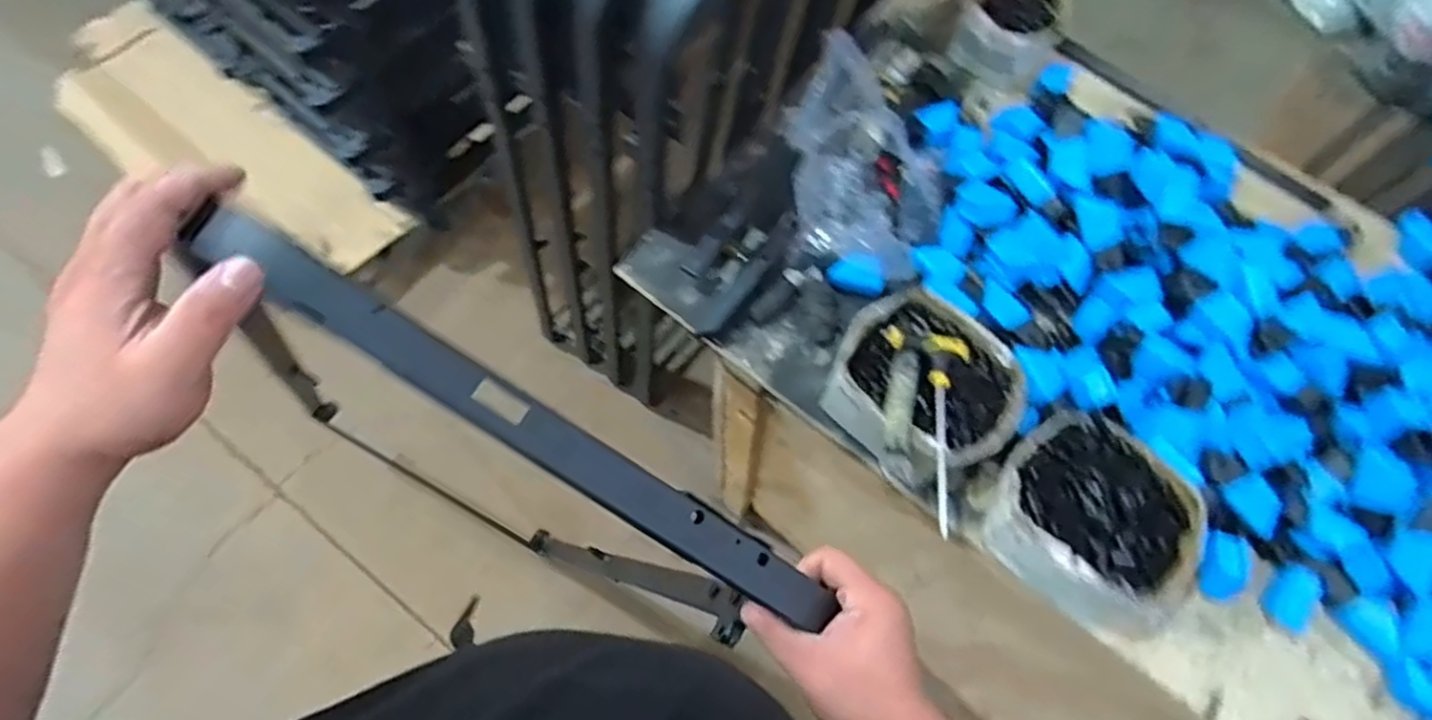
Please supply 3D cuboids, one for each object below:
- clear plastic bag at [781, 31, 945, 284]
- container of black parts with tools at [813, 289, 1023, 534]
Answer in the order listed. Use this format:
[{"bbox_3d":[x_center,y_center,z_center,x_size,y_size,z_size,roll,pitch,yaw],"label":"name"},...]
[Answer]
[{"bbox_3d":[0.166,-0.213,0.799,0.162,0.096,0.239,-5,67,-3],"label":"clear plastic bag"},{"bbox_3d":[0.190,0.035,0.702,0.164,0.092,0.190,30,70,12],"label":"container of black parts with tools"}]

